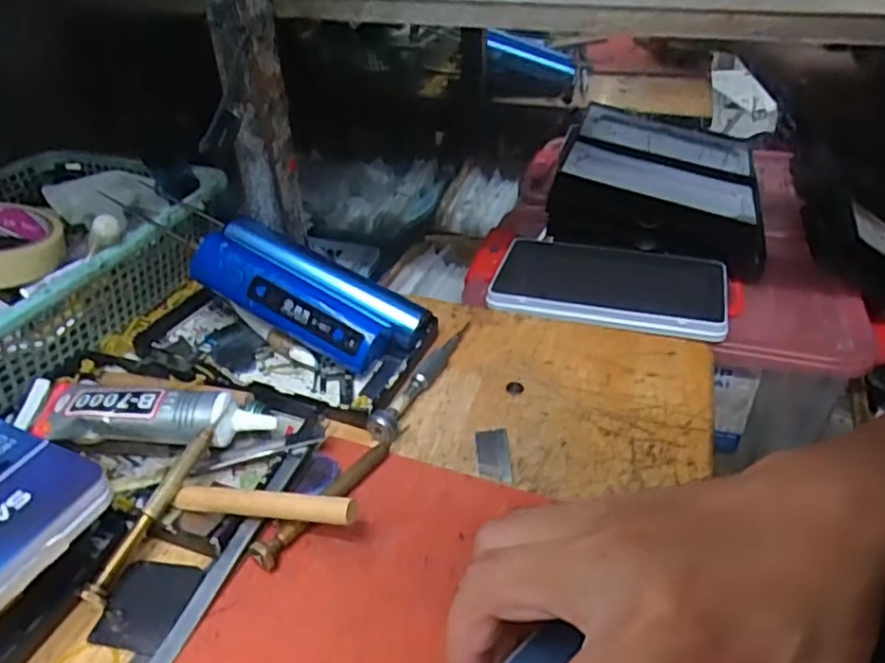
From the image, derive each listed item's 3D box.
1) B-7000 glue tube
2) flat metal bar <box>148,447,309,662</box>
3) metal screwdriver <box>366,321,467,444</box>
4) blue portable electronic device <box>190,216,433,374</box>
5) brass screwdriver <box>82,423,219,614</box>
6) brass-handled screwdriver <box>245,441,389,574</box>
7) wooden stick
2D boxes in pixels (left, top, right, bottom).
[{"bbox_3d":[-0.165,0.049,0.353,0.141,0.030,0.038,3,36,6],"label":"B-7000 glue tube"},{"bbox_3d":[-0.098,0.103,0.306,0.011,0.005,0.126,14,44,14],"label":"flat metal bar"},{"bbox_3d":[-0.011,0.025,0.420,0.016,0.013,0.128,14,38,19],"label":"metal screwdriver"},{"bbox_3d":[-0.086,-0.022,0.436,0.155,0.033,0.075,26,39,3],"label":"blue portable electronic device"},{"bbox_3d":[-0.137,0.085,0.312,0.010,0.013,0.091,15,55,17],"label":"brass screwdriver"},{"bbox_3d":[-0.058,0.083,0.330,0.010,0.010,0.091,23,42,29],"label":"brass-handled screwdriver"},{"bbox_3d":[-0.084,0.080,0.307,0.096,0.010,0.010,-1,34,20],"label":"wooden stick"}]

